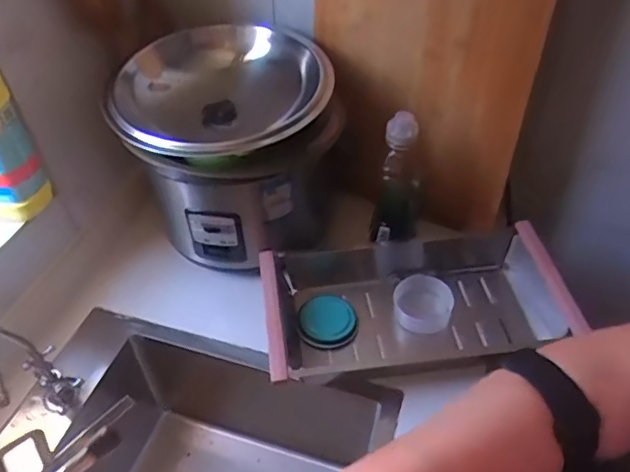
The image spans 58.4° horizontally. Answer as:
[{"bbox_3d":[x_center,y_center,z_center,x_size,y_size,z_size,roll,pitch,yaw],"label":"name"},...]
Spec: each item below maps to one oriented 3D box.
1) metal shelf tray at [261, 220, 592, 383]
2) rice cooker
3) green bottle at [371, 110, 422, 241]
[{"bbox_3d":[0.132,0.095,0.767,0.386,0.095,0.202,-8,45,-6],"label":"metal shelf tray"},{"bbox_3d":[-0.103,-0.118,0.771,0.253,0.250,0.224,0,45,2],"label":"rice cooker"},{"bbox_3d":[0.116,-0.078,0.772,0.062,0.199,0.053,7,46,8],"label":"green bottle"}]

